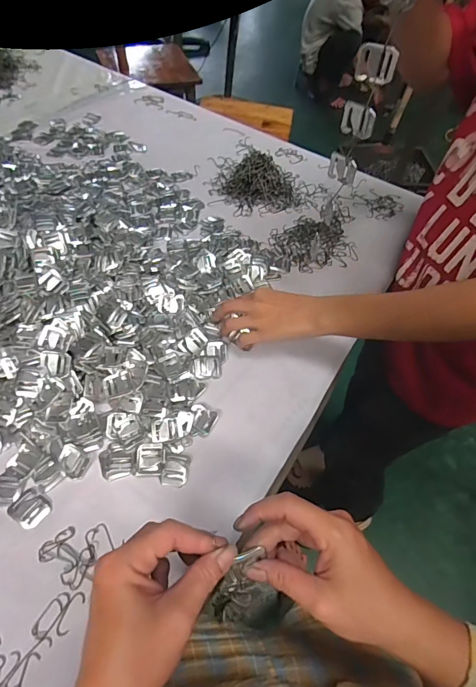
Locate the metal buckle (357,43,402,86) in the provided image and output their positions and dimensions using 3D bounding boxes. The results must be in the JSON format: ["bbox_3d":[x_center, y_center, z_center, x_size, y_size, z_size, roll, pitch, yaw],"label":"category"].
[{"bbox_3d":[0.126,-0.256,0.373,0.037,0.030,0.007,26,56,18],"label":"metal buckle"}]

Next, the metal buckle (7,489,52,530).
[{"bbox_3d":[-0.209,0.167,0.411,0.036,0.005,0.031,31,58,16],"label":"metal buckle"}]

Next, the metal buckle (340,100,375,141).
[{"bbox_3d":[0.124,-0.229,0.418,0.006,0.031,0.036,-37,65,-26],"label":"metal buckle"}]

